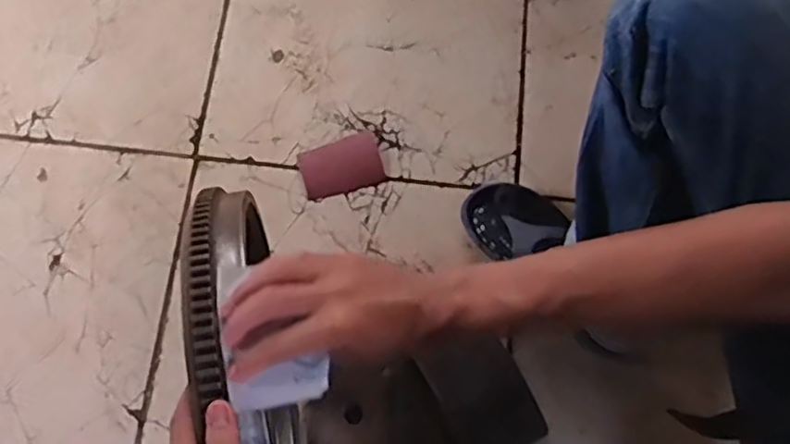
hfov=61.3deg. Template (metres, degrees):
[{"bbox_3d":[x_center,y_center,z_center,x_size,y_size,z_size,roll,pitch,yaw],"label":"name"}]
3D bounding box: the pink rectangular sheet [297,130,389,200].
[{"bbox_3d":[-0.067,-0.071,0.838,0.101,0.004,0.071,-19,74,-7],"label":"pink rectangular sheet"}]

